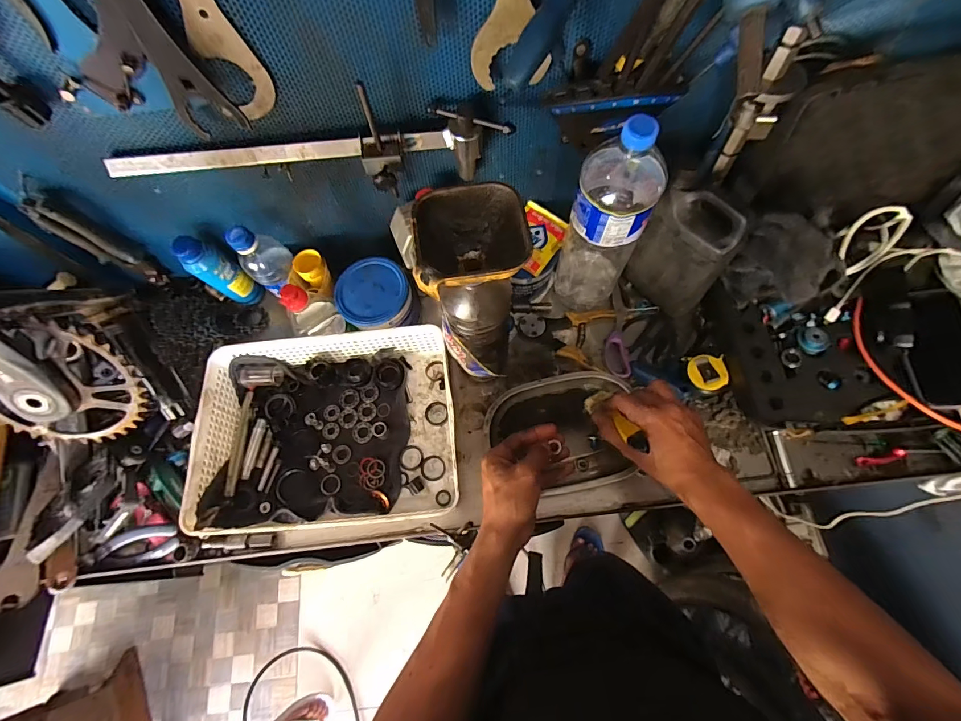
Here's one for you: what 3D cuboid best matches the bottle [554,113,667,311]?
[{"bbox_3d":[0.158,-0.162,0.517,0.093,0.302,0.094,29,74,13],"label":"bottle"}]

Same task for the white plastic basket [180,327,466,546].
[{"bbox_3d":[-0.200,0.090,0.565,0.325,0.082,0.264,-6,73,0],"label":"white plastic basket"}]

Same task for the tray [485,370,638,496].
[{"bbox_3d":[0.112,0.101,0.578,0.196,0.026,0.155,-12,73,-2],"label":"tray"}]

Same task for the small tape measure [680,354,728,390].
[{"bbox_3d":[0.320,0.018,0.587,0.053,0.019,0.051,-9,70,0],"label":"small tape measure"}]

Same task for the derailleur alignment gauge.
[{"bbox_3d":[-0.182,-0.214,0.445,0.424,0.125,0.058,-9,70,0],"label":"derailleur alignment gauge"}]

